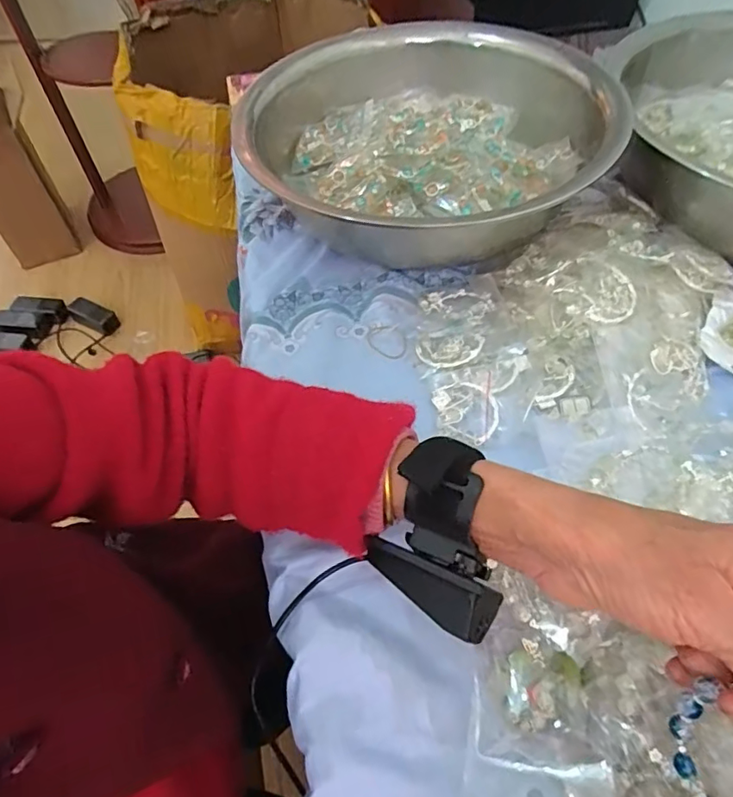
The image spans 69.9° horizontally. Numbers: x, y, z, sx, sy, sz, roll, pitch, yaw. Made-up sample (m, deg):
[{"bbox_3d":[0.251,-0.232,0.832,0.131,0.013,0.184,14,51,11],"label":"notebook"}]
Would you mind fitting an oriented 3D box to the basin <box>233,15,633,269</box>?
[{"bbox_3d":[0.063,-0.280,0.550,0.352,0.111,0.352,0,54,0],"label":"basin"}]

